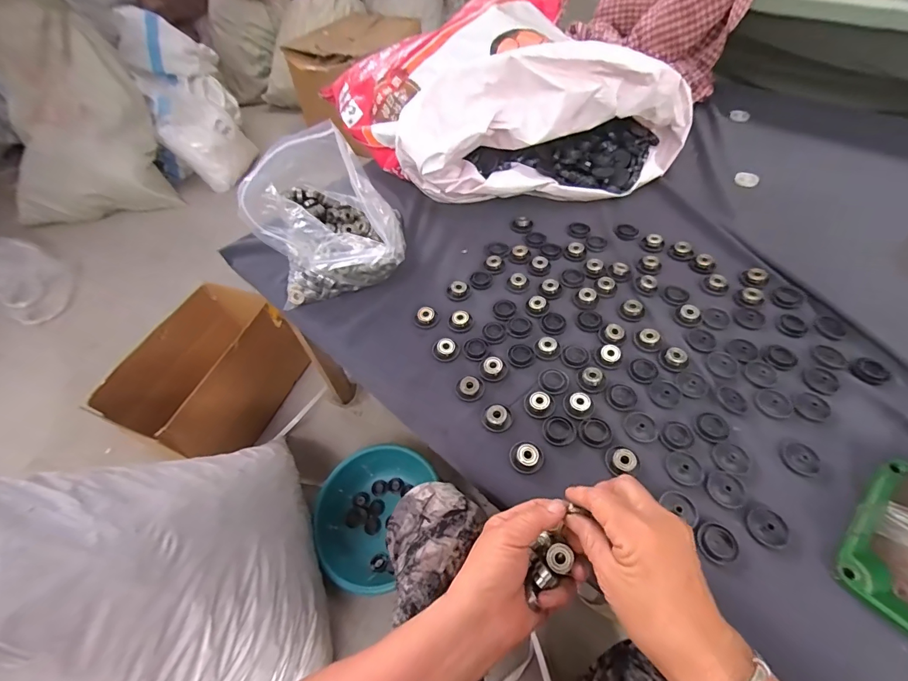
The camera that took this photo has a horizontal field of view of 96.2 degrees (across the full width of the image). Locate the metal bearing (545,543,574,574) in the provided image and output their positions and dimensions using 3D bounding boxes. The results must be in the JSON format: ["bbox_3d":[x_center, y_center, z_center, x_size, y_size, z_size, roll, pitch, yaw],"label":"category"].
[{"bbox_3d":[0.084,0.172,0.322,0.020,0.004,0.021,-2,53,3],"label":"metal bearing"}]

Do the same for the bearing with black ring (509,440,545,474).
[{"bbox_3d":[0.076,0.116,0.419,0.034,0.015,0.033,-2,53,3],"label":"bearing with black ring"}]

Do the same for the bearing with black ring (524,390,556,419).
[{"bbox_3d":[0.095,0.070,0.452,0.033,0.010,0.030,-2,53,3],"label":"bearing with black ring"}]

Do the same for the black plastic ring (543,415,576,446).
[{"bbox_3d":[0.112,0.095,0.434,0.031,0.005,0.032,-2,53,3],"label":"black plastic ring"}]

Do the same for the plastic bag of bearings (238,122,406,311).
[{"bbox_3d":[-0.186,-0.169,0.543,0.160,0.184,0.229,-25,55,-13],"label":"plastic bag of bearings"}]

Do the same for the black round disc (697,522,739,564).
[{"bbox_3d":[0.233,0.180,0.362,0.030,0.008,0.032,-2,53,3],"label":"black round disc"}]

